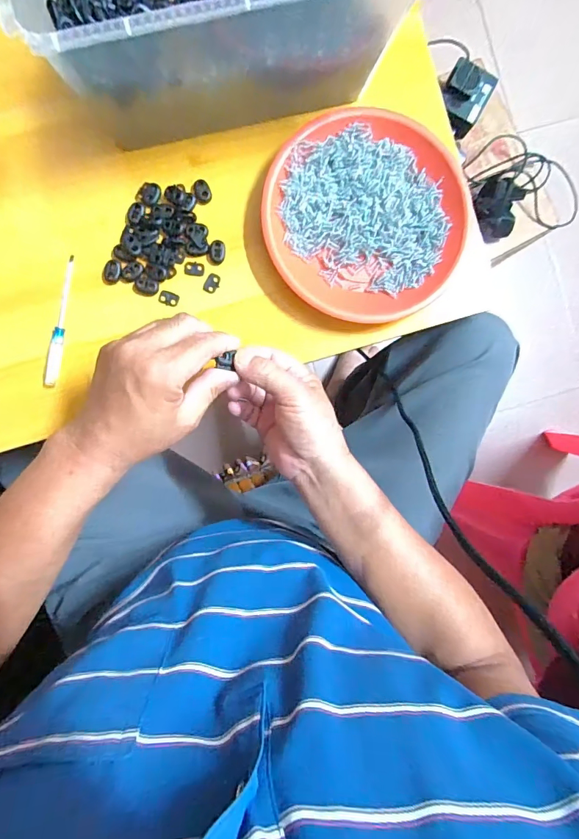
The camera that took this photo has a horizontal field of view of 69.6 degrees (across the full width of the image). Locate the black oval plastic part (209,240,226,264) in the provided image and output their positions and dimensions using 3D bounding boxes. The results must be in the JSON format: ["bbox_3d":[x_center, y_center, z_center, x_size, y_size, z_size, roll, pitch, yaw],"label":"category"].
[{"bbox_3d":[-0.069,-0.160,0.397,0.015,0.004,0.022,9,89,-4],"label":"black oval plastic part"}]

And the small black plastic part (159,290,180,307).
[{"bbox_3d":[-0.116,-0.116,0.399,0.019,0.004,0.013,19,88,-4],"label":"small black plastic part"}]

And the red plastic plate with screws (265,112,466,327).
[{"bbox_3d":[0.072,-0.195,0.400,0.188,0.025,0.183,0,89,-5],"label":"red plastic plate with screws"}]

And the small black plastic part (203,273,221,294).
[{"bbox_3d":[-0.075,-0.131,0.402,0.013,0.004,0.019,25,88,-4],"label":"small black plastic part"}]

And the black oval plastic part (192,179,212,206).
[{"bbox_3d":[-0.083,-0.217,0.396,0.017,0.006,0.021,-13,90,-5],"label":"black oval plastic part"}]

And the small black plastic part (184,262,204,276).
[{"bbox_3d":[-0.091,-0.144,0.400,0.018,0.004,0.012,9,89,-4],"label":"small black plastic part"}]

